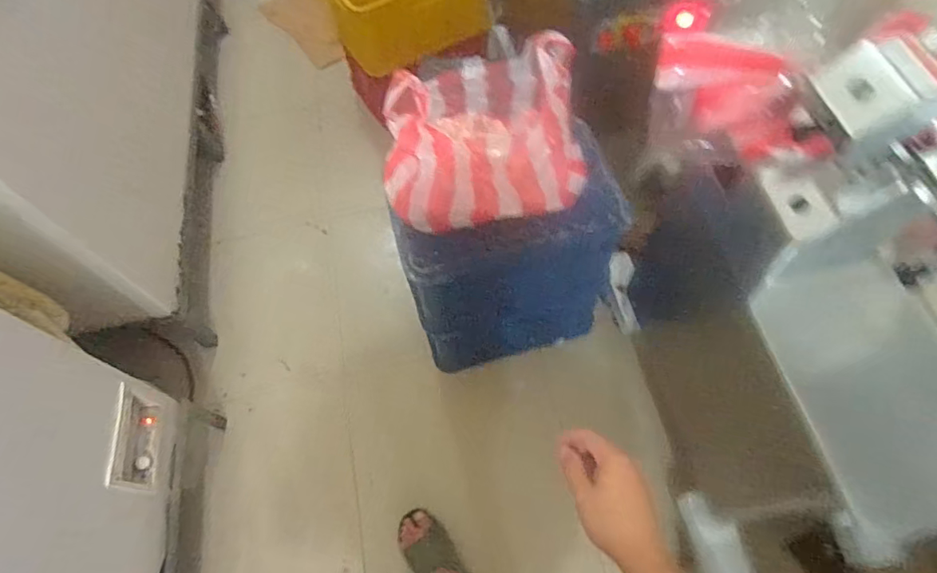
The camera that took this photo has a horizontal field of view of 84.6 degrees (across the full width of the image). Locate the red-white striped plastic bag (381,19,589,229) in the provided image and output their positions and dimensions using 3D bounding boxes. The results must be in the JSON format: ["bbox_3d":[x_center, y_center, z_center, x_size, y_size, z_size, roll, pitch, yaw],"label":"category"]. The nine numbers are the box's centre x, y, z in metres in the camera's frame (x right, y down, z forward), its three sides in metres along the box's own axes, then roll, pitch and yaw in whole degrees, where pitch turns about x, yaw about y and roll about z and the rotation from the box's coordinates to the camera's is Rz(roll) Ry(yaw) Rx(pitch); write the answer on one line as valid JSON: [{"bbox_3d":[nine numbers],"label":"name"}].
[{"bbox_3d":[0.025,-0.302,1.016,0.378,0.189,0.294,-11,63,-2],"label":"red-white striped plastic bag"}]

